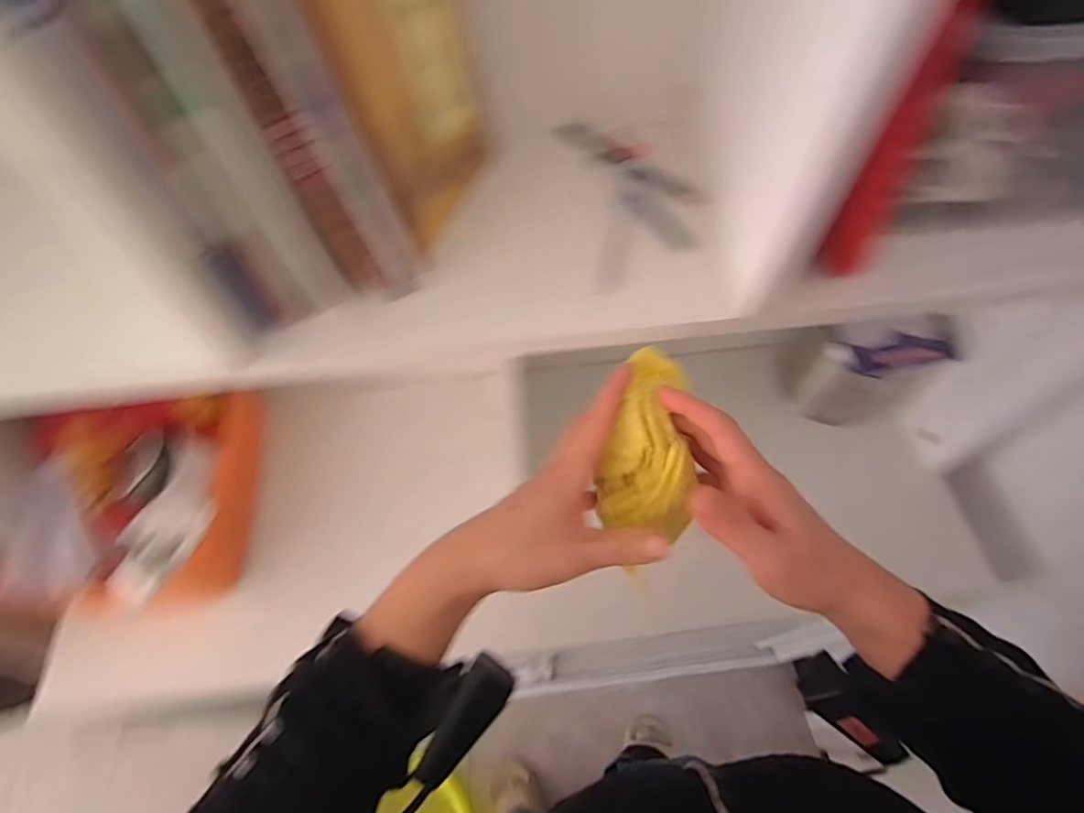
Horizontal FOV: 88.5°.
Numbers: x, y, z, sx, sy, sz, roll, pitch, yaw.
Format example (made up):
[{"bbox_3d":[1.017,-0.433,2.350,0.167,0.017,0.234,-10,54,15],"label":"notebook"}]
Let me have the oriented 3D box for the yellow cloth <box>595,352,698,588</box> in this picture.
[{"bbox_3d":[0.065,0.019,0.342,0.054,0.036,0.111,4,68,10],"label":"yellow cloth"}]

